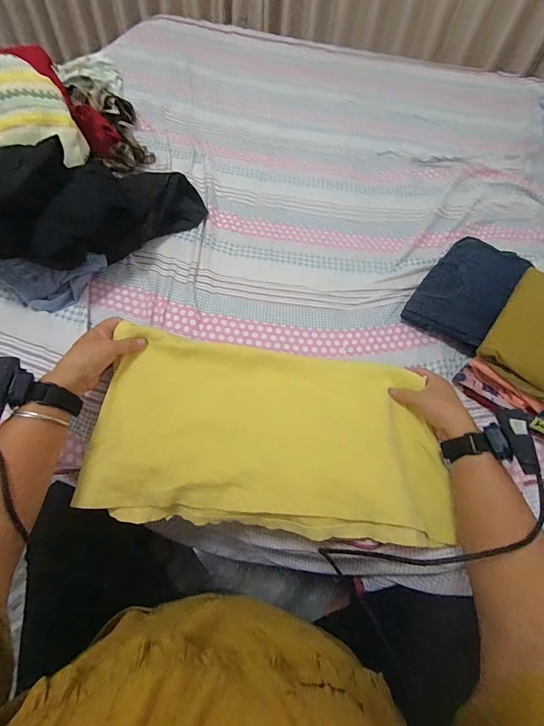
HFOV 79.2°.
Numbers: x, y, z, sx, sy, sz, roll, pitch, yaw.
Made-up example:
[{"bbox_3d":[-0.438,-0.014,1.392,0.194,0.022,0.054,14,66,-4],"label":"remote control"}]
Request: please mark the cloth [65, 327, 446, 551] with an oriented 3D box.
[{"bbox_3d":[0.000,0.097,0.464,0.464,0.063,0.247,6,60,-1],"label":"cloth"}]

